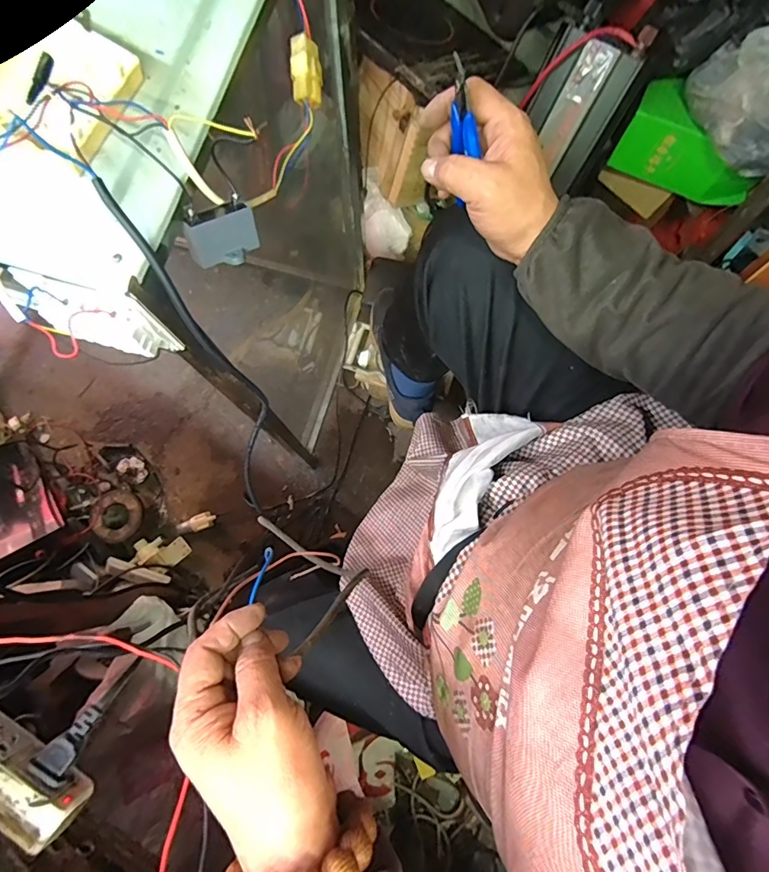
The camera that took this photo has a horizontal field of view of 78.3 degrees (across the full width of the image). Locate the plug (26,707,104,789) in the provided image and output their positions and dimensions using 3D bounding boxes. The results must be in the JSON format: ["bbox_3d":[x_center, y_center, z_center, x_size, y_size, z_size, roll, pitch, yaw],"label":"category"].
[{"bbox_3d":[-0.218,0.215,0.333,0.022,0.027,0.047,31,63,5],"label":"plug"}]

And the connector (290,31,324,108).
[{"bbox_3d":[-0.060,-0.283,0.364,0.023,0.008,0.049,-6,100,-2],"label":"connector"}]

